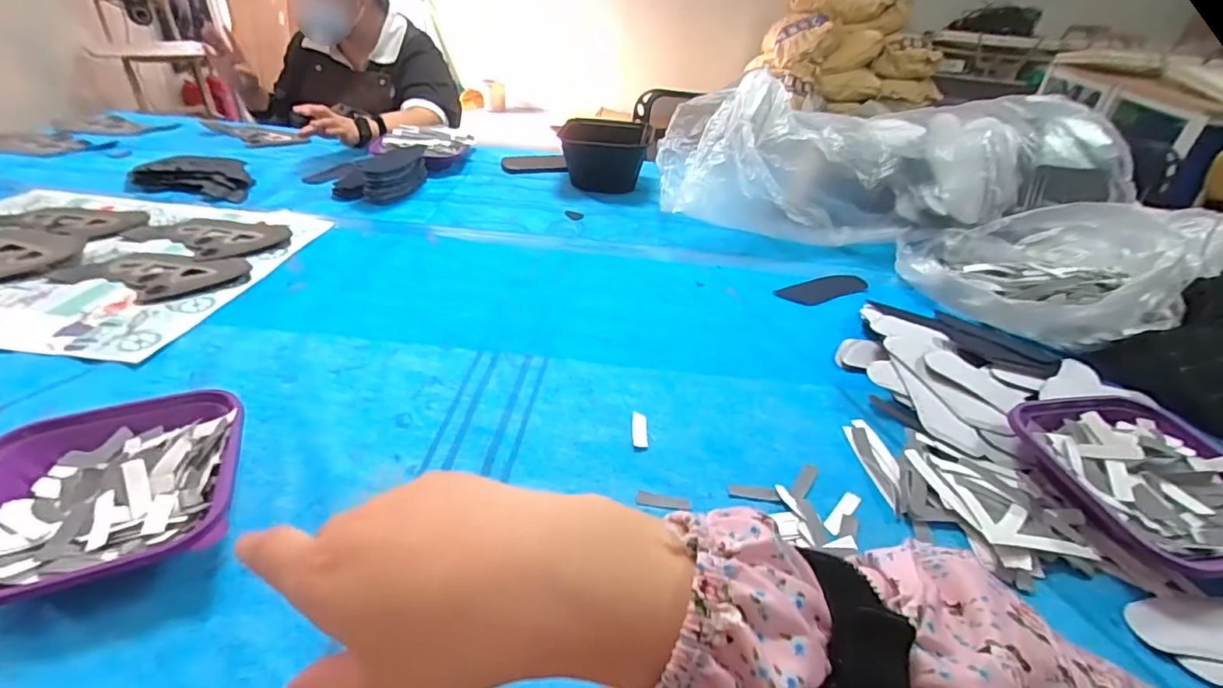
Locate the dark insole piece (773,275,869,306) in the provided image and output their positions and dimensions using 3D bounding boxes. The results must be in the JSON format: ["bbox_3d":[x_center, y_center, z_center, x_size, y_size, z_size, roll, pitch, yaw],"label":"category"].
[{"bbox_3d":[0.286,-0.073,0.767,0.121,0.006,0.045,-16,47,-15],"label":"dark insole piece"}]

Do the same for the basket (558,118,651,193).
[{"bbox_3d":[-0.012,-0.335,1.013,0.158,0.099,0.117,6,38,3],"label":"basket"}]

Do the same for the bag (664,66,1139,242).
[{"bbox_3d":[0.378,-0.271,0.849,0.611,0.178,0.268,10,38,7],"label":"bag"}]

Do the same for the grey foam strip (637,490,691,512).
[{"bbox_3d":[0.045,0.135,0.485,0.046,0.005,0.014,9,39,4],"label":"grey foam strip"}]

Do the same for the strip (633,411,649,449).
[{"bbox_3d":[0.028,0.081,0.547,0.014,0.004,0.047,4,38,-1],"label":"strip"}]

